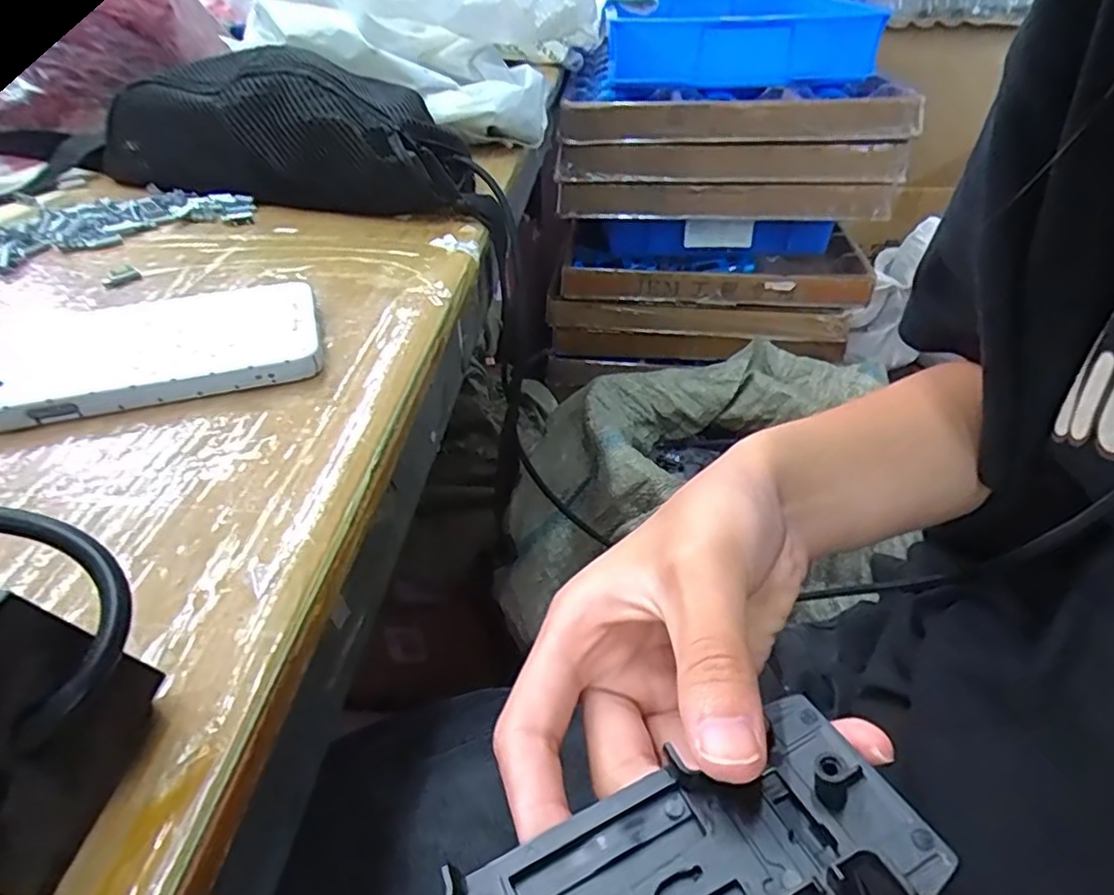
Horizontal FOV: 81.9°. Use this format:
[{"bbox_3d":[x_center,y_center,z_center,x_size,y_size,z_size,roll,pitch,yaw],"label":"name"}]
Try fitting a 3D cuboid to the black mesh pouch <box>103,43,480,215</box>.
[{"bbox_3d":[-0.191,-0.239,0.469,0.283,0.083,0.126,14,42,17],"label":"black mesh pouch"}]

